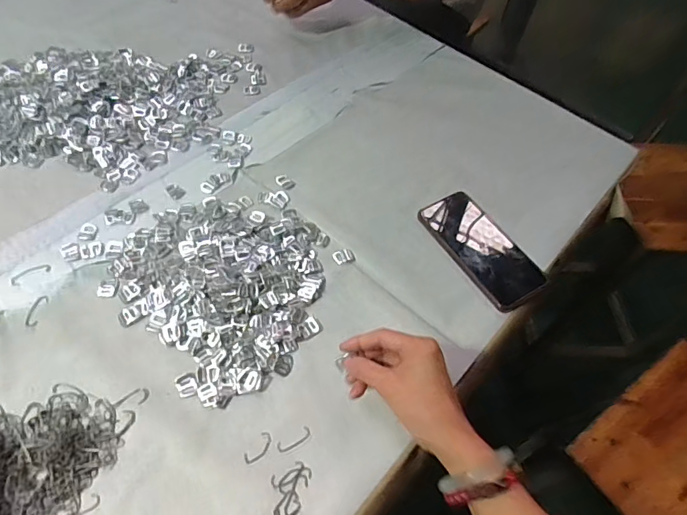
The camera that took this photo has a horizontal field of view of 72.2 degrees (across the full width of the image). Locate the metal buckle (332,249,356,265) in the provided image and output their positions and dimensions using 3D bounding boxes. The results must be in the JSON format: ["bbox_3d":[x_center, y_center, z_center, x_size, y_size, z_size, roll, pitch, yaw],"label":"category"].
[{"bbox_3d":[0.000,-0.001,0.562,0.025,0.004,0.017,-12,59,-12],"label":"metal buckle"}]

